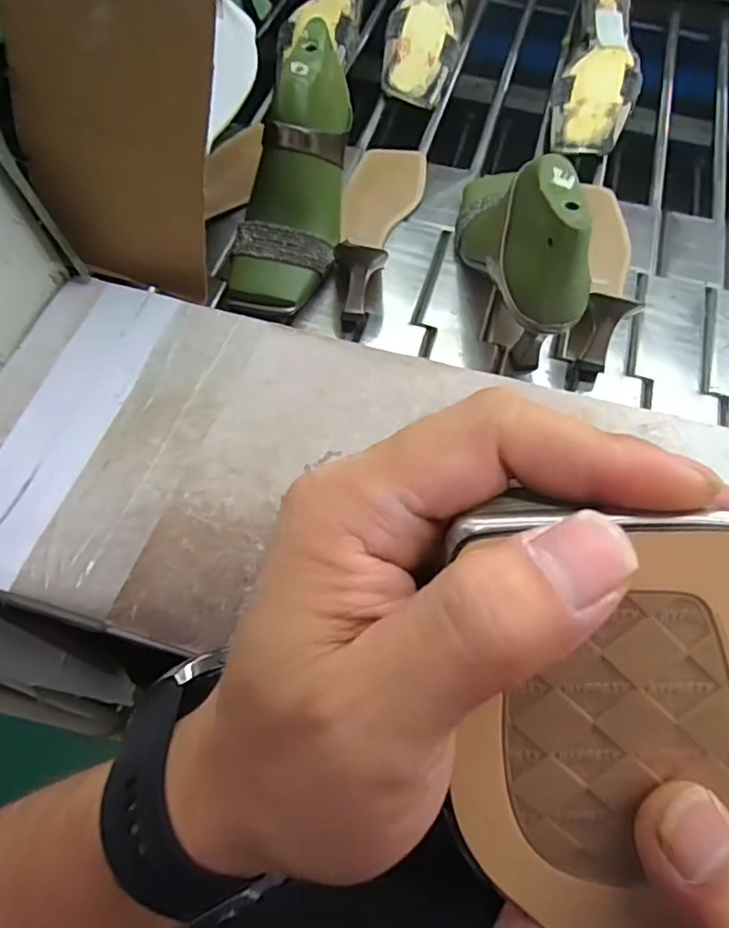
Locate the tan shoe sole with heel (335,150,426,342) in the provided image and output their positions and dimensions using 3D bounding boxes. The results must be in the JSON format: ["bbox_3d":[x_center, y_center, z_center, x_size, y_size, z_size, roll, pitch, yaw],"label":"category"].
[{"bbox_3d":[0.014,-0.238,0.549,0.080,0.051,0.245,7,63,2],"label":"tan shoe sole with heel"}]

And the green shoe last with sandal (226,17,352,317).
[{"bbox_3d":[-0.055,-0.251,0.509,0.077,0.092,0.243,16,97,6],"label":"green shoe last with sandal"}]

